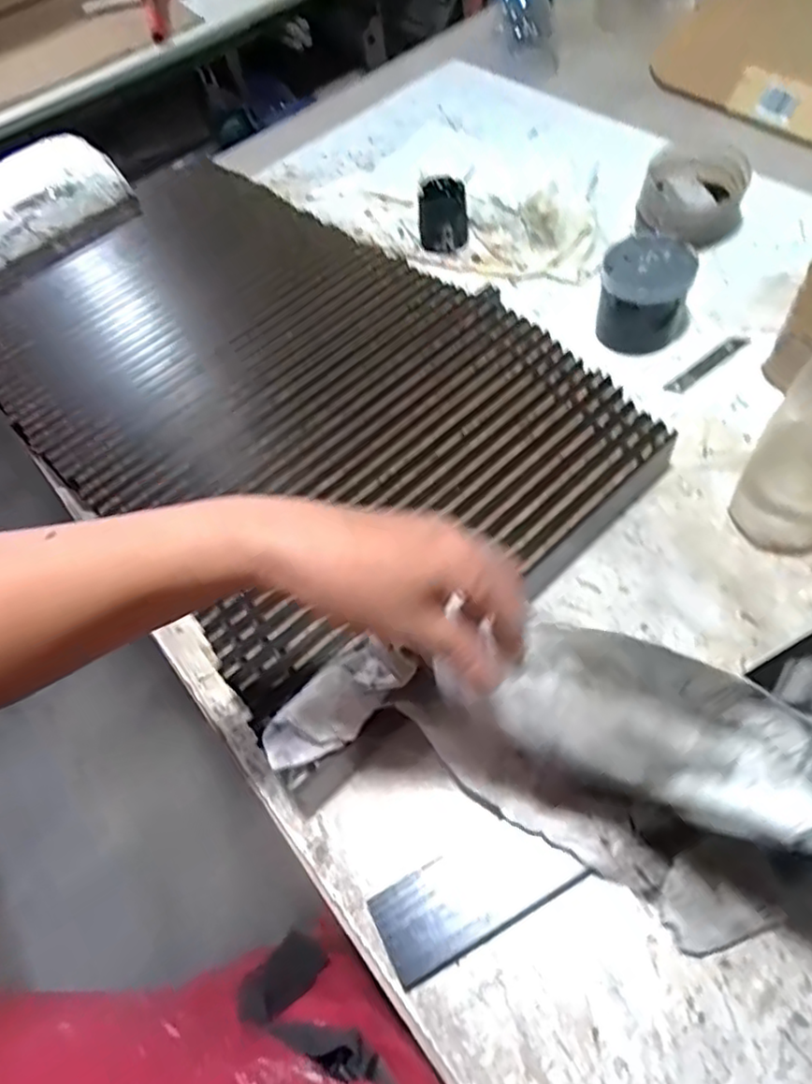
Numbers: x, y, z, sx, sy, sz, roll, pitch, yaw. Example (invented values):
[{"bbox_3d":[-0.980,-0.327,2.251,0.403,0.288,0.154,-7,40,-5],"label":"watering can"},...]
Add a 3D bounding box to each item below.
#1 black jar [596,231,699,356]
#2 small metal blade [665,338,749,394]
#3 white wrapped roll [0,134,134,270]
[{"bbox_3d":[0.230,-0.236,0.617,0.083,0.073,0.079,-4,58,7],"label":"black jar"},{"bbox_3d":[0.289,-0.170,0.618,0.101,0.004,0.018,-36,62,-14],"label":"small metal blade"},{"bbox_3d":[-0.475,-0.407,0.787,0.252,0.062,0.123,-36,60,-13],"label":"white wrapped roll"}]

